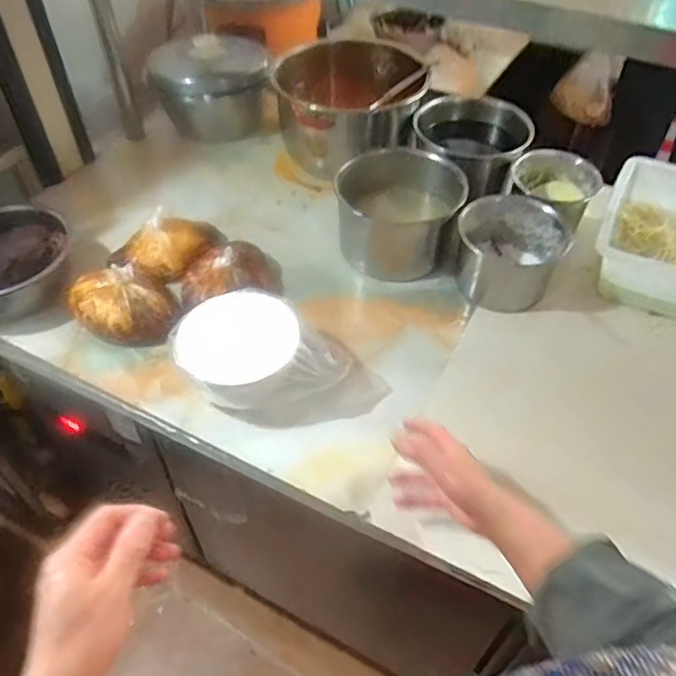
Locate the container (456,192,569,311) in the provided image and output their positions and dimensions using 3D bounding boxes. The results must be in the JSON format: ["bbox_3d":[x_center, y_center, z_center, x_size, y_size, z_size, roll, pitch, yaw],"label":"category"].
[{"bbox_3d":[0.258,-0.129,0.922,0.151,0.103,0.136,19,55,18],"label":"container"}]

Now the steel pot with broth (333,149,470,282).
[{"bbox_3d":[0.098,-0.197,0.958,0.161,0.146,0.162,-2,51,2],"label":"steel pot with broth"}]

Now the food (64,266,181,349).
[{"bbox_3d":[-0.308,-0.044,0.878,0.136,0.070,0.136,-23,53,-14],"label":"food"}]

